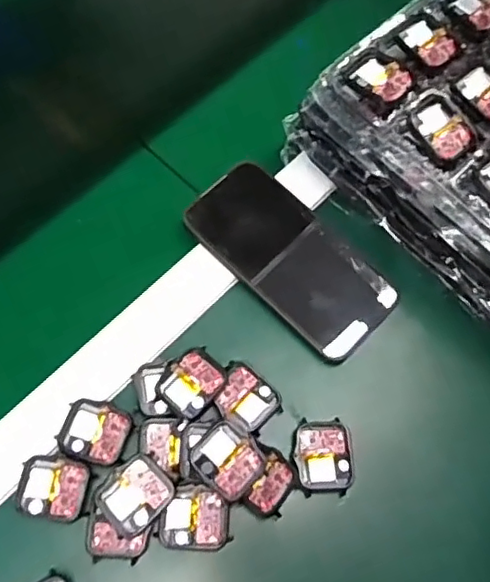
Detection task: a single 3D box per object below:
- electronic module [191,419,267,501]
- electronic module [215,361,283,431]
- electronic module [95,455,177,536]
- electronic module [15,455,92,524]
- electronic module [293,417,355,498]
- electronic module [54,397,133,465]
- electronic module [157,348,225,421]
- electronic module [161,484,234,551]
[{"bbox_3d":[-0.010,0.105,0.372,0.042,0.010,0.038,43,73,14],"label":"electronic module"},{"bbox_3d":[0.000,0.072,0.404,0.038,0.008,0.044,-36,73,-15],"label":"electronic module"},{"bbox_3d":[-0.068,0.126,0.368,0.042,0.008,0.038,-41,75,-16],"label":"electronic module"},{"bbox_3d":[-0.122,0.124,0.376,0.044,0.004,0.037,11,68,2],"label":"electronic module"},{"bbox_3d":[0.053,0.110,0.392,0.038,0.005,0.047,-3,68,-3],"label":"electronic module"},{"bbox_3d":[-0.099,0.091,0.389,0.043,0.004,0.038,17,68,5],"label":"electronic module"},{"bbox_3d":[-0.035,0.062,0.400,0.036,0.009,0.043,41,72,14],"label":"electronic module"},{"bbox_3d":[-0.031,0.142,0.372,0.042,0.008,0.037,4,68,0],"label":"electronic module"}]

